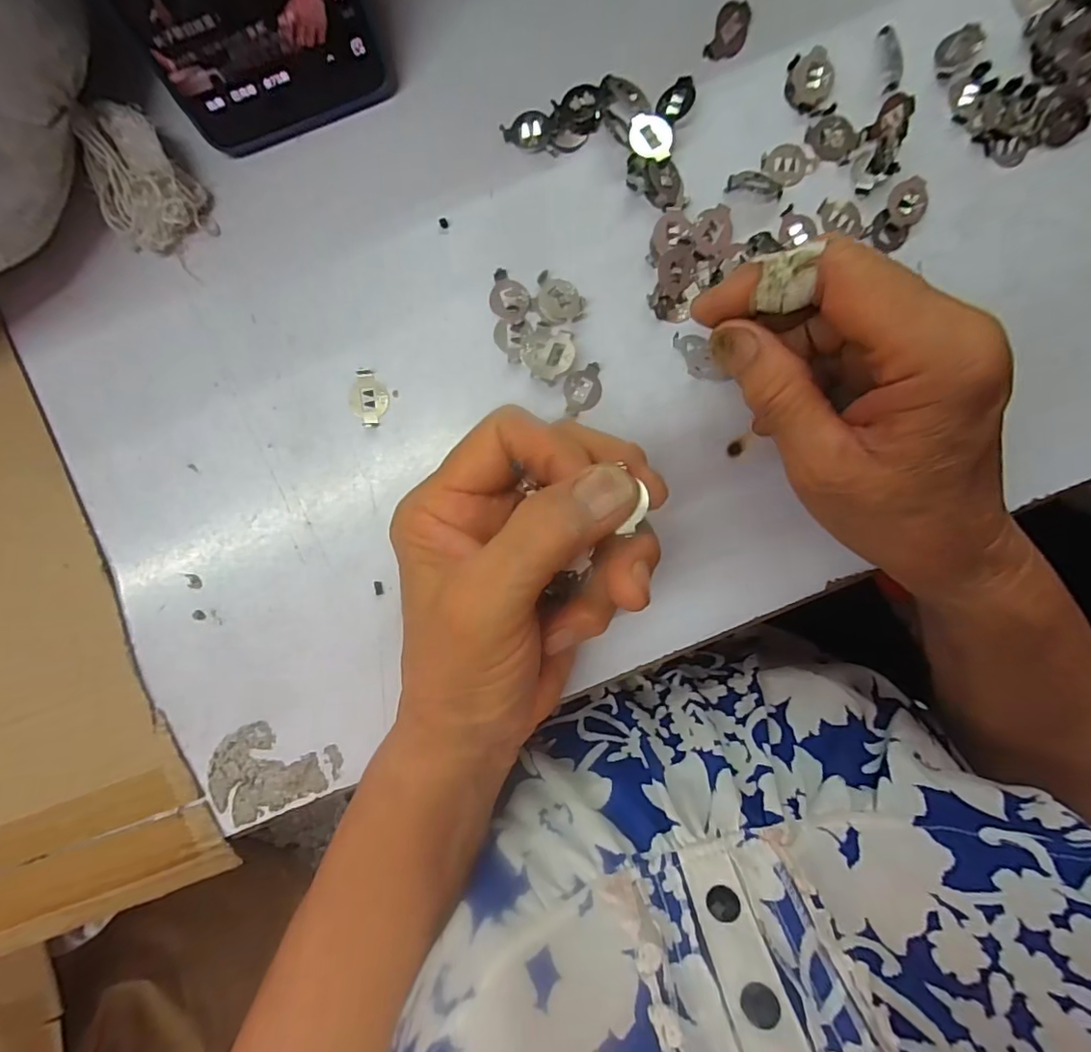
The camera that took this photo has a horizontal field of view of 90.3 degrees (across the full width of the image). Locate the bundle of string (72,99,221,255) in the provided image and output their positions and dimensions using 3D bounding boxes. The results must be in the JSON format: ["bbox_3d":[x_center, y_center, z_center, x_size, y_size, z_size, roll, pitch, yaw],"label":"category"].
[{"bbox_3d":[-0.155,-0.133,0.208,0.034,0.022,0.043,-23,95,1],"label":"bundle of string"}]

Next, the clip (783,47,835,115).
[{"bbox_3d":[0.106,-0.180,0.218,0.019,0.005,0.020,0,95,-1],"label":"clip"}]

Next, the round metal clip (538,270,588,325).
[{"bbox_3d":[0.007,-0.094,0.224,0.020,0.004,0.021,0,95,-1],"label":"round metal clip"}]

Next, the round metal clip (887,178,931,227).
[{"bbox_3d":[0.149,-0.133,0.223,0.016,0.004,0.018,-10,95,0],"label":"round metal clip"}]

